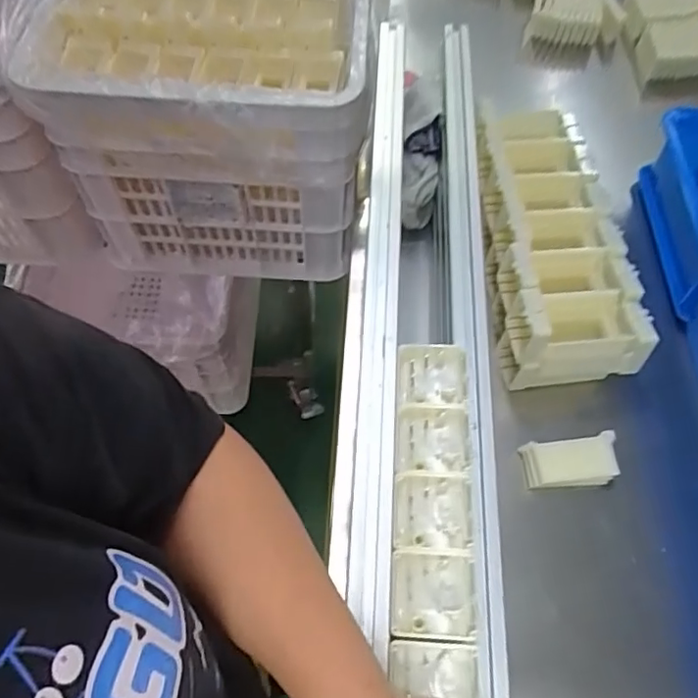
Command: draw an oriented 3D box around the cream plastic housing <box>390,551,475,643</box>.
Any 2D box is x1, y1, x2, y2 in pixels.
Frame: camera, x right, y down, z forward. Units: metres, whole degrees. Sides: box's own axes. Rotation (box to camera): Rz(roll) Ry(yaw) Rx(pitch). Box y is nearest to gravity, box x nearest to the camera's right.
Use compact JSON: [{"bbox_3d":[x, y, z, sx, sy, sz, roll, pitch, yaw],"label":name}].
[{"bbox_3d":[0.052,0.154,0.364,0.049,0.021,0.049,3,61,1],"label":"cream plastic housing"}]

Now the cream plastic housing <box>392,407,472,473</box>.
[{"bbox_3d":[0.059,0.064,0.413,0.049,0.027,0.047,2,61,0],"label":"cream plastic housing"}]

